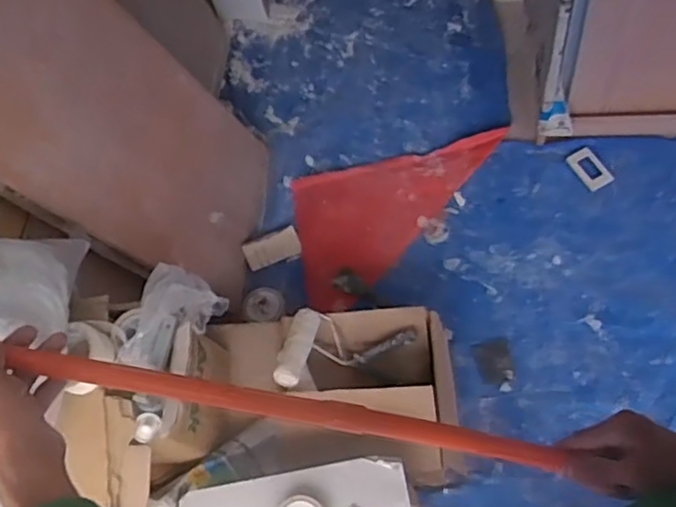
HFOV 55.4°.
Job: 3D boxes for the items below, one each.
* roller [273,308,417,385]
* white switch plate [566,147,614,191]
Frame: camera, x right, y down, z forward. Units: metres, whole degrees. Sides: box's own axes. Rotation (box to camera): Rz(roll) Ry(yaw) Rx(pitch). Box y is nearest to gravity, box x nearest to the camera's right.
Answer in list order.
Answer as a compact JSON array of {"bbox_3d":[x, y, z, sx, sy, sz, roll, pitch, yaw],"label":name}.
[{"bbox_3d":[0.008,0.200,1.428,0.319,0.100,0.181,2,60,-23],"label":"roller"},{"bbox_3d":[0.707,-0.238,1.807,0.070,0.010,0.124,-35,78,4],"label":"white switch plate"}]

